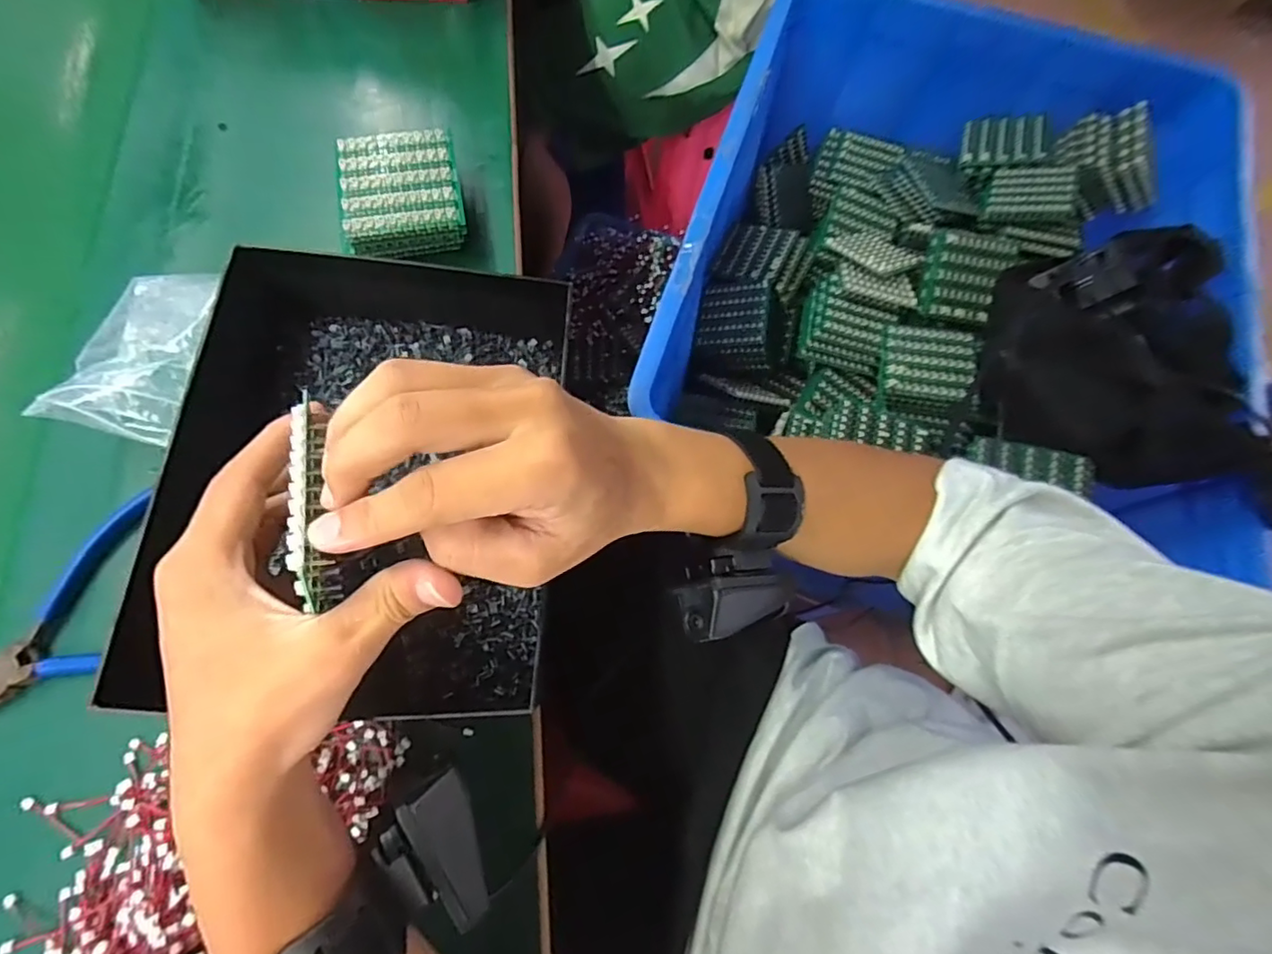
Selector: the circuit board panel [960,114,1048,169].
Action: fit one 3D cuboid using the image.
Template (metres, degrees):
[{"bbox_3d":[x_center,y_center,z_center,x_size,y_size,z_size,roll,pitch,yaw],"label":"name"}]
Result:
[{"bbox_3d":[0.430,-0.390,0.668,0.085,0.012,0.066,9,80,26],"label":"circuit board panel"}]

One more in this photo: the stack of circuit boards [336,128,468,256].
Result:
[{"bbox_3d":[-0.167,-0.206,0.412,0.080,0.028,0.084,-9,72,-6],"label":"stack of circuit boards"}]

